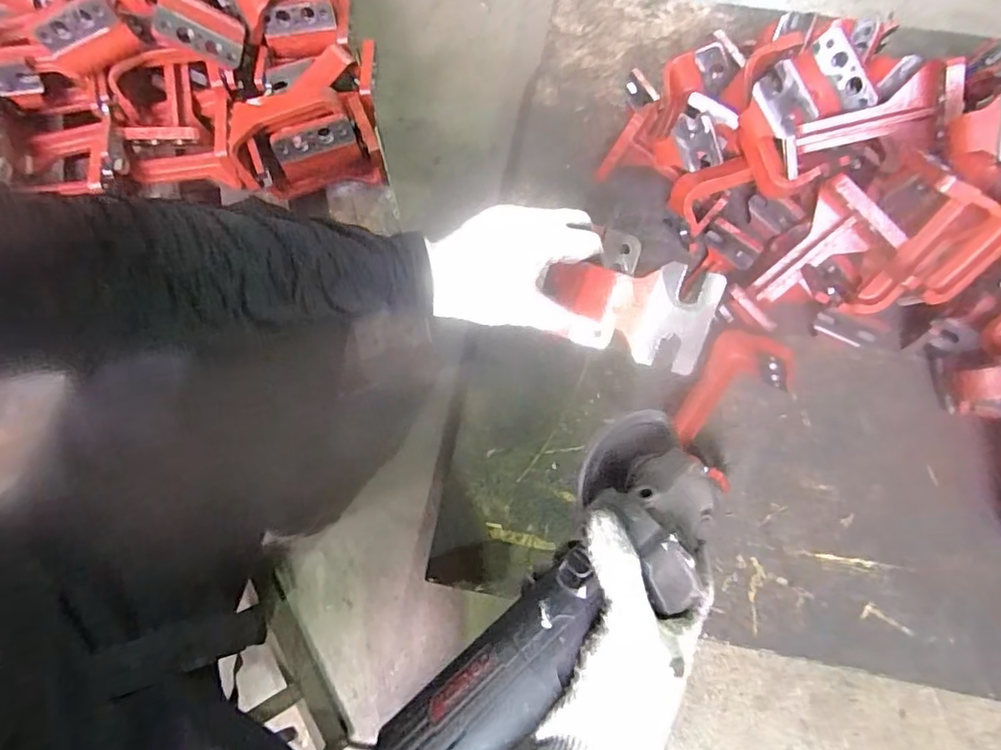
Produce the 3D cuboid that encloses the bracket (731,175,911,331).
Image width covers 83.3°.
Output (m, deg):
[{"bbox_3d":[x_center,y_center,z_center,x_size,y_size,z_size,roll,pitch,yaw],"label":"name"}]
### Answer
[{"bbox_3d":[0.361,-0.135,0.669,0.171,0.085,0.103,-45,72,24],"label":"bracket"}]

